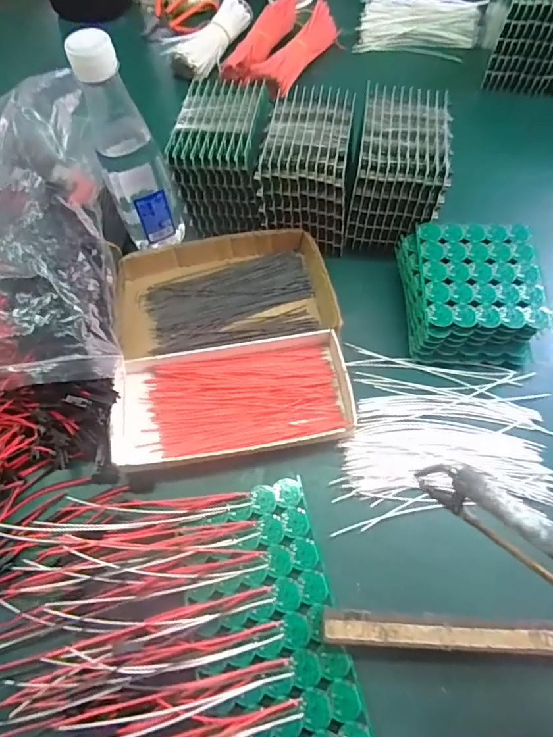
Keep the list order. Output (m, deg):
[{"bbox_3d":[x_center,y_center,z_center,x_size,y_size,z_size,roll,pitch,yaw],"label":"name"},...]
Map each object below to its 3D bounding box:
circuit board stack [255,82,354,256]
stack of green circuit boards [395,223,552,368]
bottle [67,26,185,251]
[{"bbox_3d":[0.029,-0.183,0.450,0.080,0.095,0.093,7,62,0],"label":"circuit board stack"},{"bbox_3d":[0.160,-0.063,0.417,0.104,0.056,0.116,3,62,-2],"label":"stack of green circuit boards"},{"bbox_3d":[-0.120,-0.180,0.410,0.058,0.175,0.055,-20,65,-14],"label":"bottle"}]

